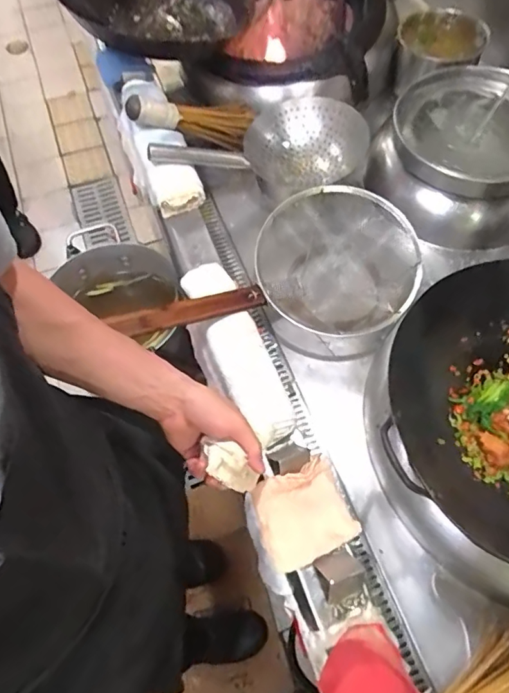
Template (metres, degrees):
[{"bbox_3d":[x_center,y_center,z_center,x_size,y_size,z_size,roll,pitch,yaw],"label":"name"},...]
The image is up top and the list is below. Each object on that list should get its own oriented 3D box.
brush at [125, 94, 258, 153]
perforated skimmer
[{"bbox_3d":[-0.123,-0.476,1.019,0.278,0.075,0.088,-10,58,-38],"label":"brush"},{"bbox_3d":[0.019,-0.433,1.023,0.442,0.098,0.236,-5,63,-1],"label":"perforated skimmer"}]

